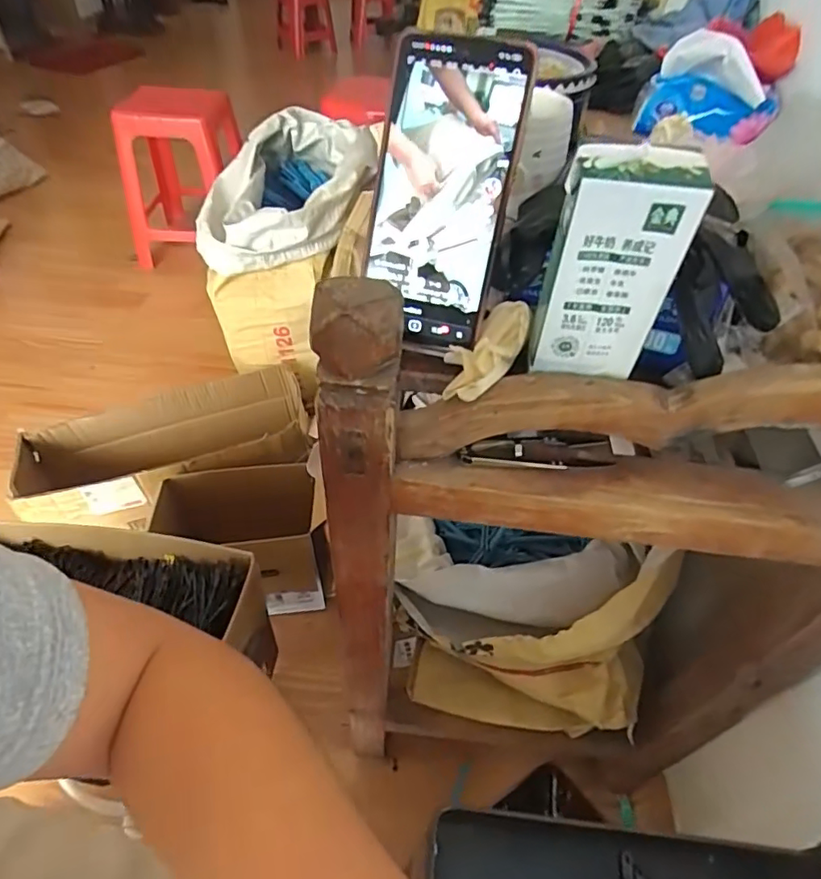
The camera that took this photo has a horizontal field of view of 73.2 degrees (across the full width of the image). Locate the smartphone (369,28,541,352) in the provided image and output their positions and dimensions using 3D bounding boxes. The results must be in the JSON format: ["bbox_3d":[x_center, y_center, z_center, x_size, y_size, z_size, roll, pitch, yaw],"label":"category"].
[{"bbox_3d":[0.019,-0.138,0.317,0.076,0.160,0.011,8,15,5],"label":"smartphone"}]

